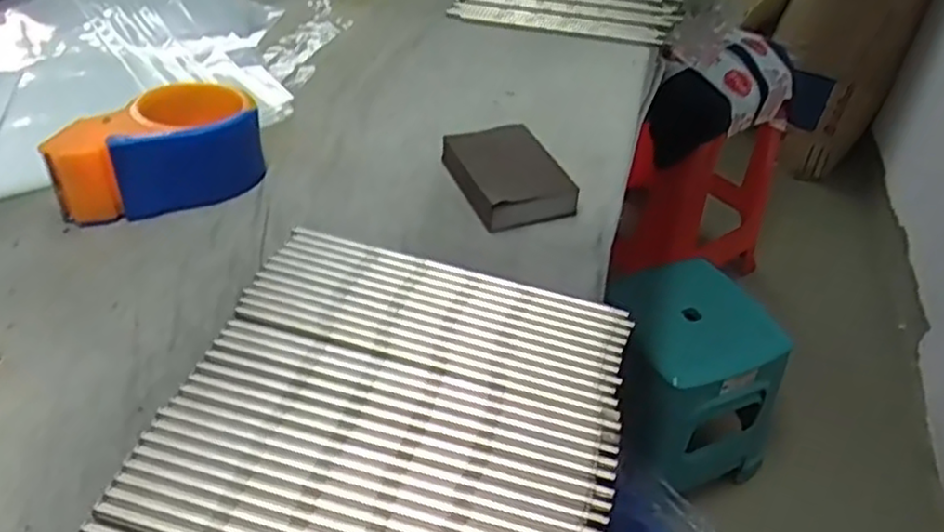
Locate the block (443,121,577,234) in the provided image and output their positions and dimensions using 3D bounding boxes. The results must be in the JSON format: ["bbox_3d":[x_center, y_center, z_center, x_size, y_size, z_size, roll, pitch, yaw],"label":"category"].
[{"bbox_3d":[0.027,-0.067,0.530,0.070,0.030,0.096,-14,43,-20],"label":"block"}]

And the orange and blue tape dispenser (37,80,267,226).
[{"bbox_3d":[-0.216,-0.083,0.501,0.139,0.057,0.070,-18,45,-24],"label":"orange and blue tape dispenser"}]

